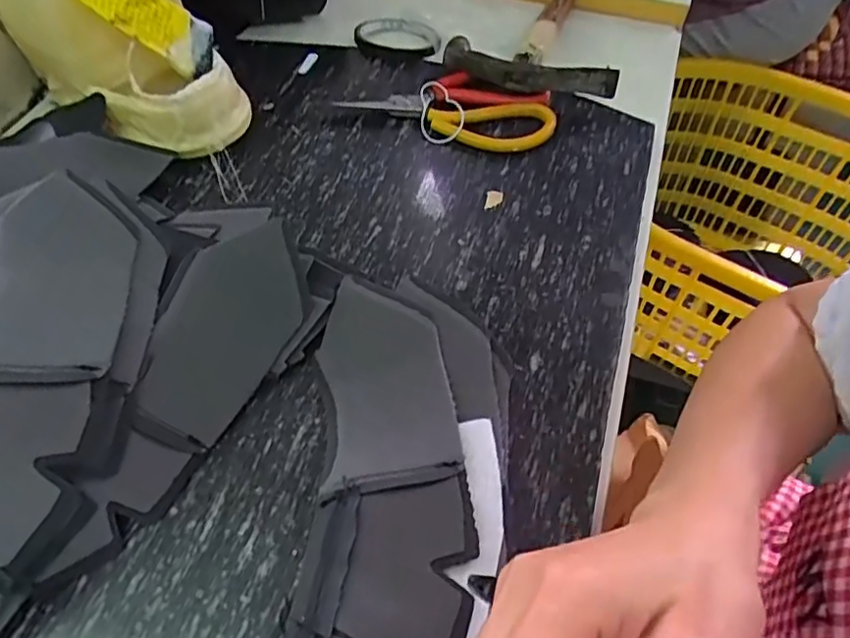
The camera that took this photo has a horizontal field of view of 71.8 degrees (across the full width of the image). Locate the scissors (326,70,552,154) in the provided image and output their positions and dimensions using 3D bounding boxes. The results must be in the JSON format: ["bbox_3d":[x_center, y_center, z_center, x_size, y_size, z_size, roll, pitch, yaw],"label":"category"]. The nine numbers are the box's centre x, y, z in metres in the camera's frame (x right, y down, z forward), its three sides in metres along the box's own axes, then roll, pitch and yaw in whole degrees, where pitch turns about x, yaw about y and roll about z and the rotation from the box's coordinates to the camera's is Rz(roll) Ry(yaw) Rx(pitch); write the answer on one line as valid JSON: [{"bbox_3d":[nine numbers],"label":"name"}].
[{"bbox_3d":[0.022,-0.178,0.483,0.166,0.021,0.068,19,56,12],"label":"scissors"}]

